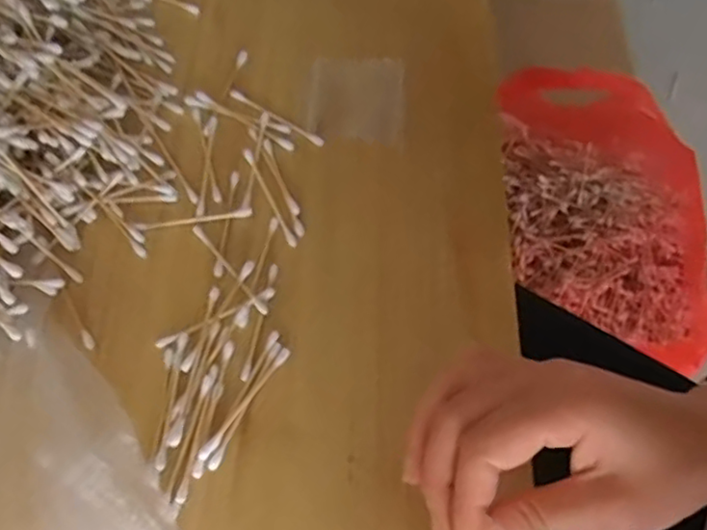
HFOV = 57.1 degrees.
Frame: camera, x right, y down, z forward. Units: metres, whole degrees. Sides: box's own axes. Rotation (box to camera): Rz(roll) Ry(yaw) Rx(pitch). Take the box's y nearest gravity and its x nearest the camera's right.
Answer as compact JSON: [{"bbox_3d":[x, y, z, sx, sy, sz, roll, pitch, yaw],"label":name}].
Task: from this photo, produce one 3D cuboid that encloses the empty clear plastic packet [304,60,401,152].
[{"bbox_3d":[0.002,-0.116,0.445,0.063,0.005,0.070,6,64,-3],"label":"empty clear plastic packet"}]

